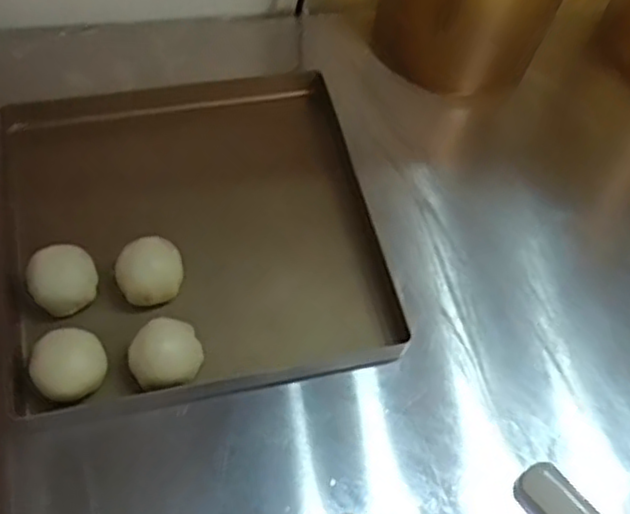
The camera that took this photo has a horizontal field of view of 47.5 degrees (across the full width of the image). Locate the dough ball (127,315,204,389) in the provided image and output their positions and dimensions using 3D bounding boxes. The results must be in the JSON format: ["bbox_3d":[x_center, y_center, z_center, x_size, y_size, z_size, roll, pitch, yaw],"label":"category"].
[{"bbox_3d":[-0.104,0.067,0.497,0.049,0.032,0.043,-12,62,-14],"label":"dough ball"}]

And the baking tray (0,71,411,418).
[{"bbox_3d":[-0.099,-0.030,0.575,0.283,0.046,0.289,-9,58,-11],"label":"baking tray"}]

